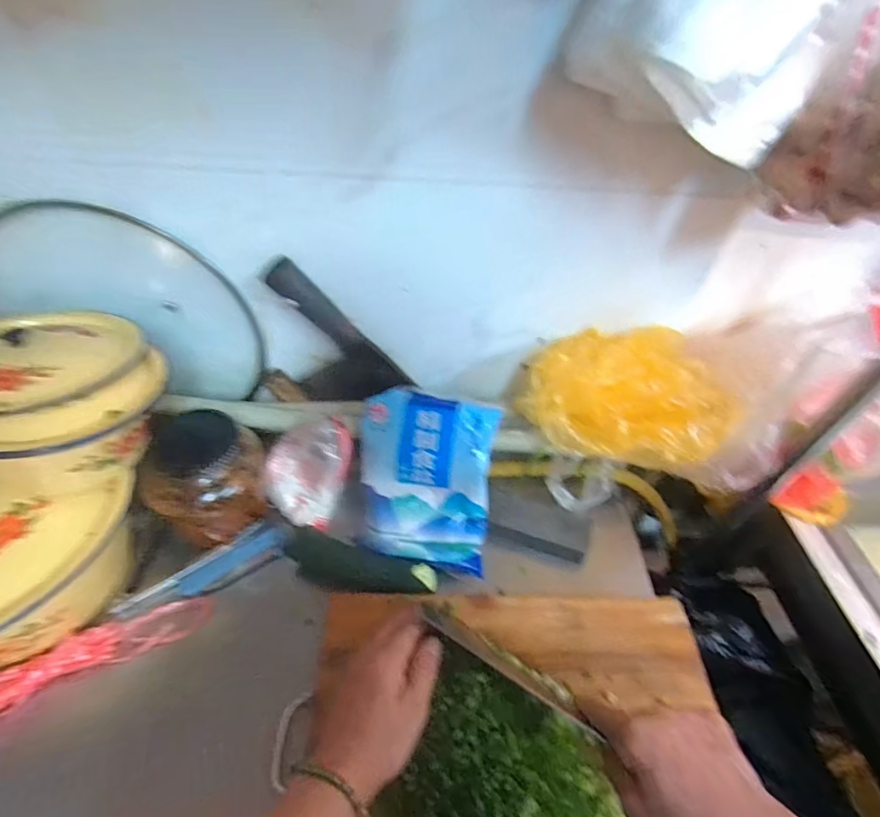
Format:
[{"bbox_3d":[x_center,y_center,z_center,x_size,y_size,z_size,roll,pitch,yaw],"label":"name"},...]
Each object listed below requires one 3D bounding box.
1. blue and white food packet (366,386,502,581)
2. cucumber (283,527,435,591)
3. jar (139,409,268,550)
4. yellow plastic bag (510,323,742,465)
[{"bbox_3d":[-0.017,0.077,0.535,0.144,0.182,0.031,7,4,5],"label":"blue and white food packet"},{"bbox_3d":[-0.091,0.172,0.529,0.173,0.040,0.046,15,45,10],"label":"cucumber"},{"bbox_3d":[-0.247,0.078,0.520,0.102,0.127,0.106,2,44,-2],"label":"jar"},{"bbox_3d":[0.191,-0.010,0.521,0.184,0.101,0.143,-6,45,-11],"label":"yellow plastic bag"}]

